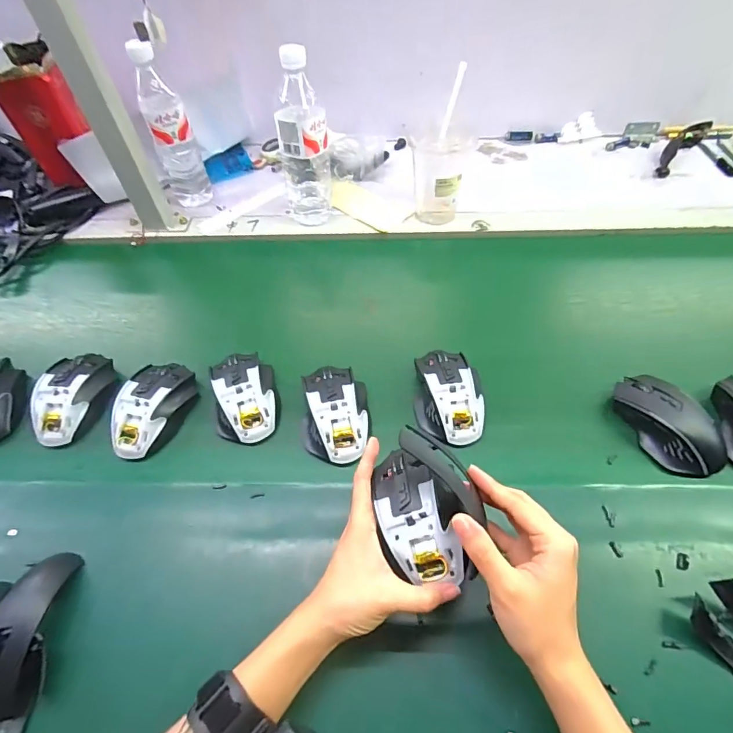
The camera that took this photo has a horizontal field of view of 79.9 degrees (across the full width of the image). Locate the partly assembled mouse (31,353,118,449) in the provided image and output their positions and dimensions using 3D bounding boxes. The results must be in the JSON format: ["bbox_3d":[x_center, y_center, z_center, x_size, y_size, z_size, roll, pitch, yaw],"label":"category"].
[{"bbox_3d":[-0.335,0.033,0.504,0.067,0.043,0.116,4,54,6],"label":"partly assembled mouse"}]

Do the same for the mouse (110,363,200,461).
[{"bbox_3d":[-0.238,0.044,0.485,0.066,0.033,0.112,6,54,7],"label":"mouse"}]

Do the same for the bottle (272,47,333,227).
[{"bbox_3d":[-0.090,-0.314,0.623,0.067,0.223,0.070,-1,54,2],"label":"bottle"}]

